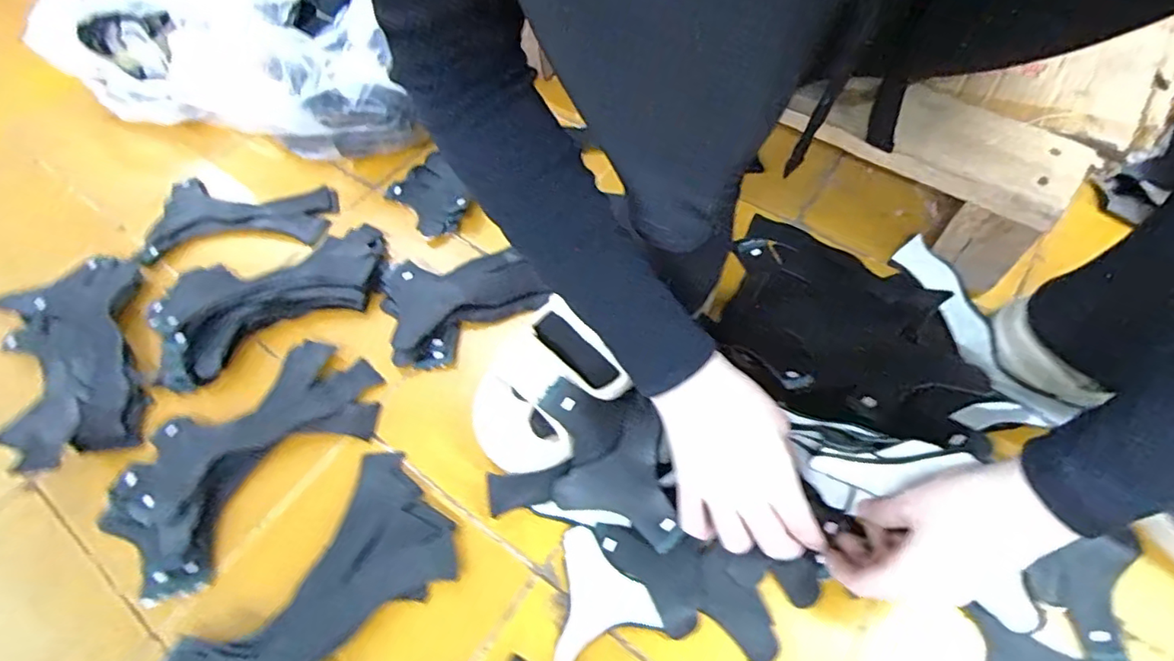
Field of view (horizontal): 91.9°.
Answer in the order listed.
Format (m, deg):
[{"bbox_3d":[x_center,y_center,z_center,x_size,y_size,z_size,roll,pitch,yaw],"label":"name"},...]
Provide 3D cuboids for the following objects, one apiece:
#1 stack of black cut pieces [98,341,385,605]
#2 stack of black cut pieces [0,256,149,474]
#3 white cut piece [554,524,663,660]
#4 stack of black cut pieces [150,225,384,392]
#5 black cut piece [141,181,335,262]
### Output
[{"bbox_3d":[-0.285,0.097,0.474,0.224,0.017,0.136,-37,63,-17],"label":"stack of black cut pieces"},{"bbox_3d":[-0.480,0.023,0.524,0.112,0.025,0.223,-22,60,-9],"label":"stack of black cut pieces"},{"bbox_3d":[0.001,0.179,0.398,0.073,0.018,0.084,-21,60,-8],"label":"white cut piece"},{"bbox_3d":[-0.301,-0.037,0.539,0.211,0.026,0.127,-21,60,-8],"label":"stack of black cut pieces"},{"bbox_3d":[-0.375,-0.123,0.623,0.188,0.016,0.097,-2,59,3],"label":"black cut piece"}]

